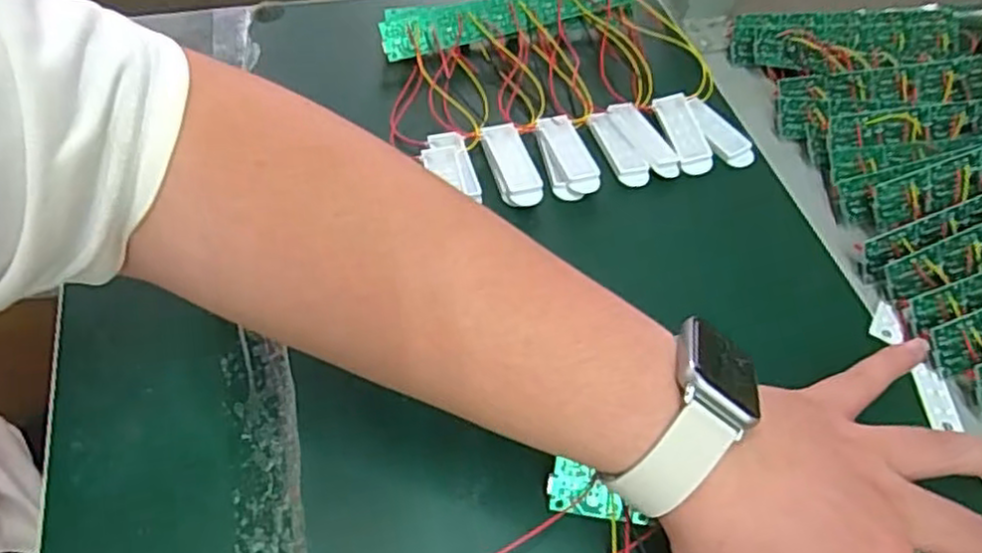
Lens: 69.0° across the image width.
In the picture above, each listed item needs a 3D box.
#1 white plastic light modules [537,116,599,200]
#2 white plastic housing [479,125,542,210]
[{"bbox_3d":[0.044,-0.070,0.416,0.025,0.009,0.055,-8,55,-8],"label":"white plastic light modules"},{"bbox_3d":[0.012,-0.063,0.410,0.024,0.009,0.061,-10,56,-10],"label":"white plastic housing"}]

